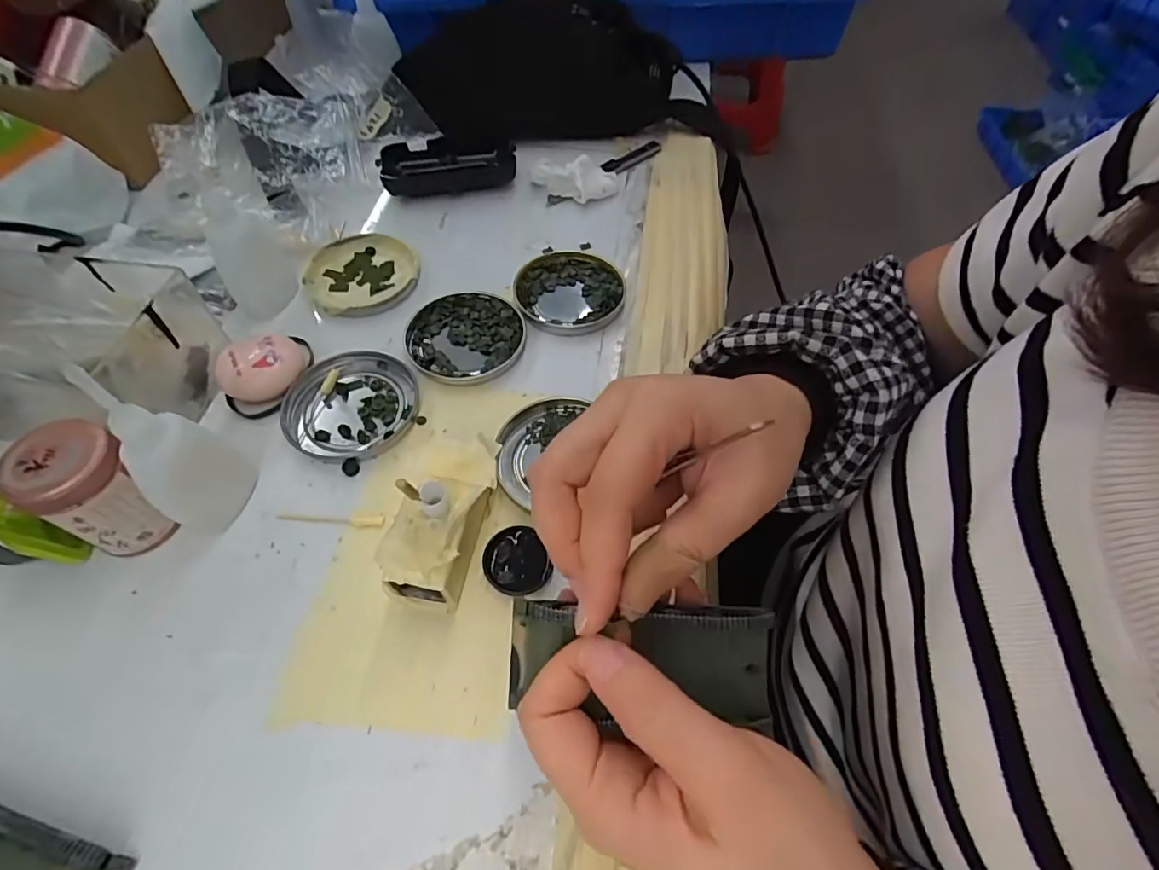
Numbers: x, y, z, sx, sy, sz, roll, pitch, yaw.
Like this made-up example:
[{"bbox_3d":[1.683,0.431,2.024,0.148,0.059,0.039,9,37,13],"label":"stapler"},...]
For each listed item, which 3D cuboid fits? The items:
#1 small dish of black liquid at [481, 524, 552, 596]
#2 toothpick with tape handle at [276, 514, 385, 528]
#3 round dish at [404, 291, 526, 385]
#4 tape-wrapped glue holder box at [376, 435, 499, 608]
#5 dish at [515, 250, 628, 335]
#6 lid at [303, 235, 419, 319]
[{"bbox_3d":[-0.033,0.067,0.282,0.033,0.008,0.035,1,56,-2],"label":"small dish of black liquid"},{"bbox_3d":[-0.136,0.046,0.295,0.059,0.004,0.007,3,56,-1],"label":"toothpick with tape handle"},{"bbox_3d":[-0.077,-0.067,0.366,0.077,0.009,0.077,1,56,-2],"label":"round dish"},{"bbox_3d":[-0.068,0.042,0.274,0.045,0.045,0.086,12,57,5],"label":"tape-wrapped glue holder box"},{"bbox_3d":[-0.008,-0.105,0.394,0.077,0.010,0.078,1,56,-2],"label":"dish"},{"bbox_3d":[-0.159,-0.118,0.399,0.074,0.013,0.080,1,56,-2],"label":"lid"}]

